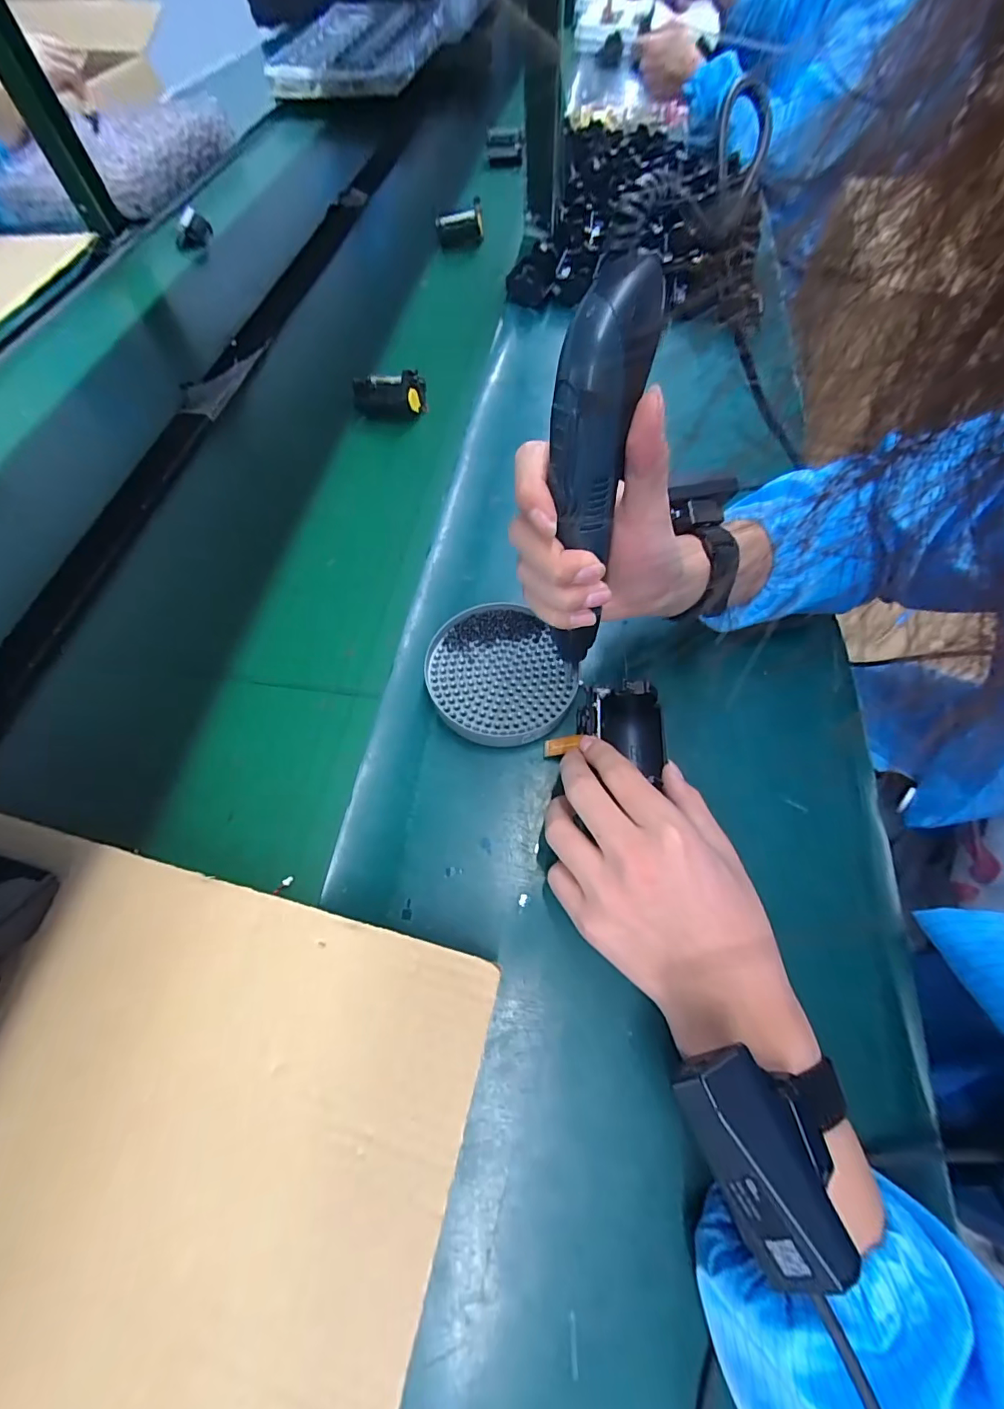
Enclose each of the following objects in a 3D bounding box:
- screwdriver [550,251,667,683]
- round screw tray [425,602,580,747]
[{"bbox_3d":[0.042,-0.101,0.246,0.037,0.181,0.031,10,41,9],"label":"screwdriver"},{"bbox_3d":[-0.003,-0.023,0.371,0.103,0.015,0.111,0,61,1],"label":"round screw tray"}]

